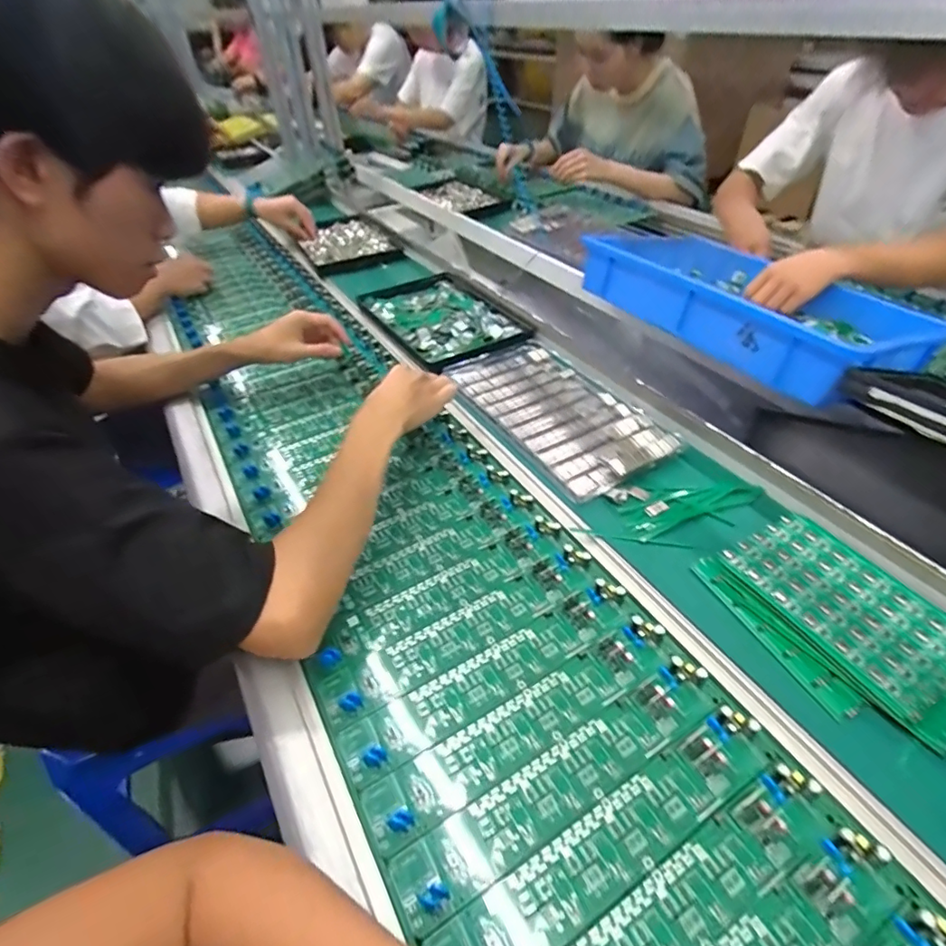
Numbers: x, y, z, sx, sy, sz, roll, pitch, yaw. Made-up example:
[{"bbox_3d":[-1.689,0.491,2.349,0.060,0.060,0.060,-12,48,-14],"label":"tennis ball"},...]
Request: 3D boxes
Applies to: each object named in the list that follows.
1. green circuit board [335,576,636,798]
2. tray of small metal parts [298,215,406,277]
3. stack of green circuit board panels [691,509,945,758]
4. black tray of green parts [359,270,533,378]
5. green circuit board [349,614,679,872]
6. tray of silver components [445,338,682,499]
[{"bbox_3d":[0.019,0.165,0.442,0.273,0.015,0.050,-25,47,-20],"label":"green circuit board"},{"bbox_3d":[-0.291,-0.519,1.174,0.174,0.032,0.272,-21,45,-18],"label":"tray of small metal parts"},{"bbox_3d":[0.314,0.125,0.447,0.130,0.027,0.197,-21,46,-17],"label":"stack of green circuit board panels"},{"bbox_3d":[-0.050,-0.269,0.871,0.181,0.032,0.307,-24,47,-20],"label":"black tray of green parts"},{"bbox_3d":[0.042,0.195,0.410,0.273,0.013,0.047,-25,47,-20],"label":"green circuit board"},{"bbox_3d":[0.105,-0.085,0.685,0.158,0.022,0.308,-25,48,-21],"label":"tray of silver components"}]

